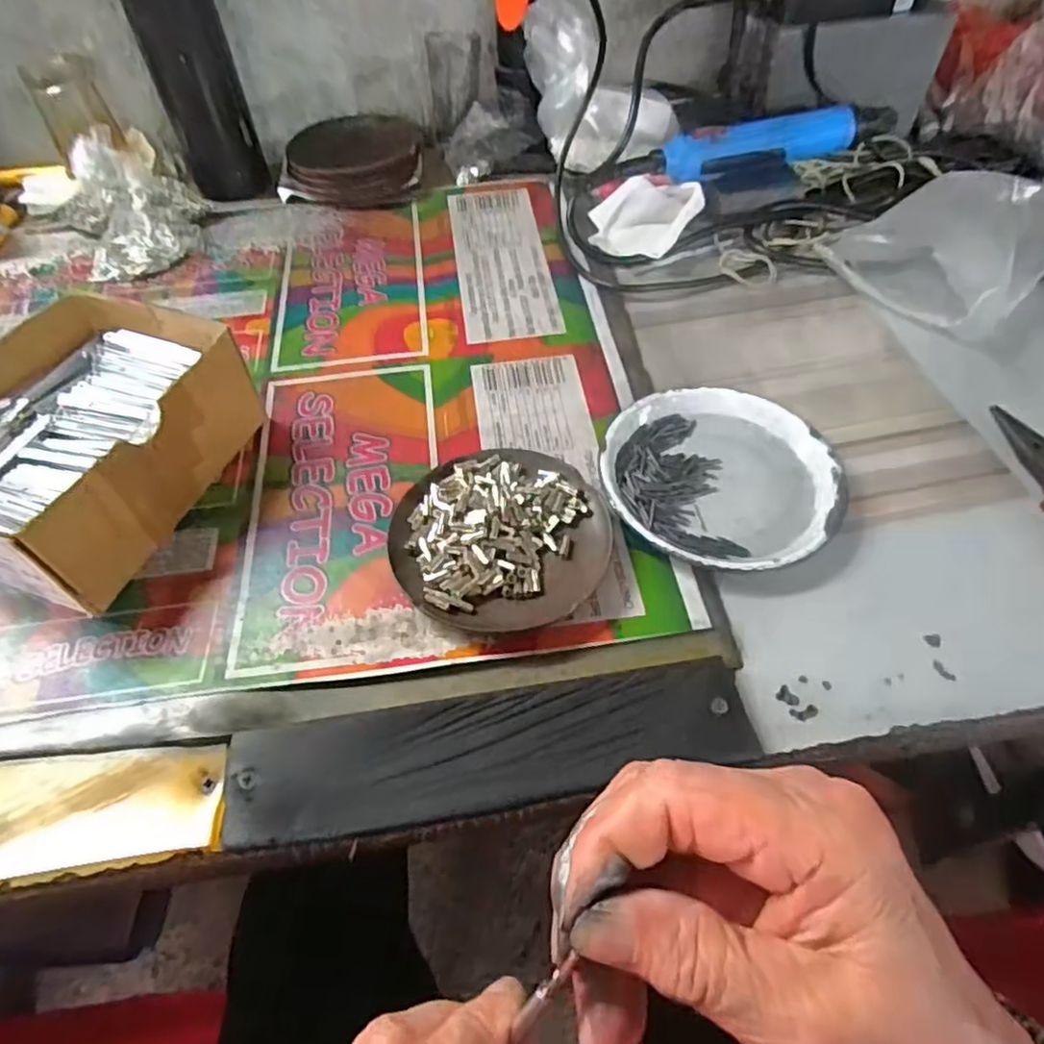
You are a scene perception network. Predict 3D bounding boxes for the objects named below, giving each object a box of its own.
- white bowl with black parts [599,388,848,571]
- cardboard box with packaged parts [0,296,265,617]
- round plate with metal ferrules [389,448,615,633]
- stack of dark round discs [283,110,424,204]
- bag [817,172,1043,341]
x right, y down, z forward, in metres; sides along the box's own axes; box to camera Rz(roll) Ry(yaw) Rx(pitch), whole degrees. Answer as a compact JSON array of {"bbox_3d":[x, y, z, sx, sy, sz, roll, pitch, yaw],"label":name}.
[{"bbox_3d":[0.114,-0.026,0.386,0.131,0.016,0.130,0,54,0],"label":"white bowl with black parts"},{"bbox_3d":[-0.246,-0.045,0.373,0.126,0.068,0.160,16,56,12],"label":"cardboard box with packaged parts"},{"bbox_3d":[-0.011,0.007,0.355,0.111,0.026,0.112,0,54,0],"label":"round plate with metal ferrules"},{"bbox_3d":[-0.149,-0.327,0.598,0.122,0.035,0.102,-9,54,-6],"label":"stack of dark round discs"},{"bbox_3d":[0.329,-0.205,0.495,0.165,0.049,0.128,-28,58,-18],"label":"bag"}]

